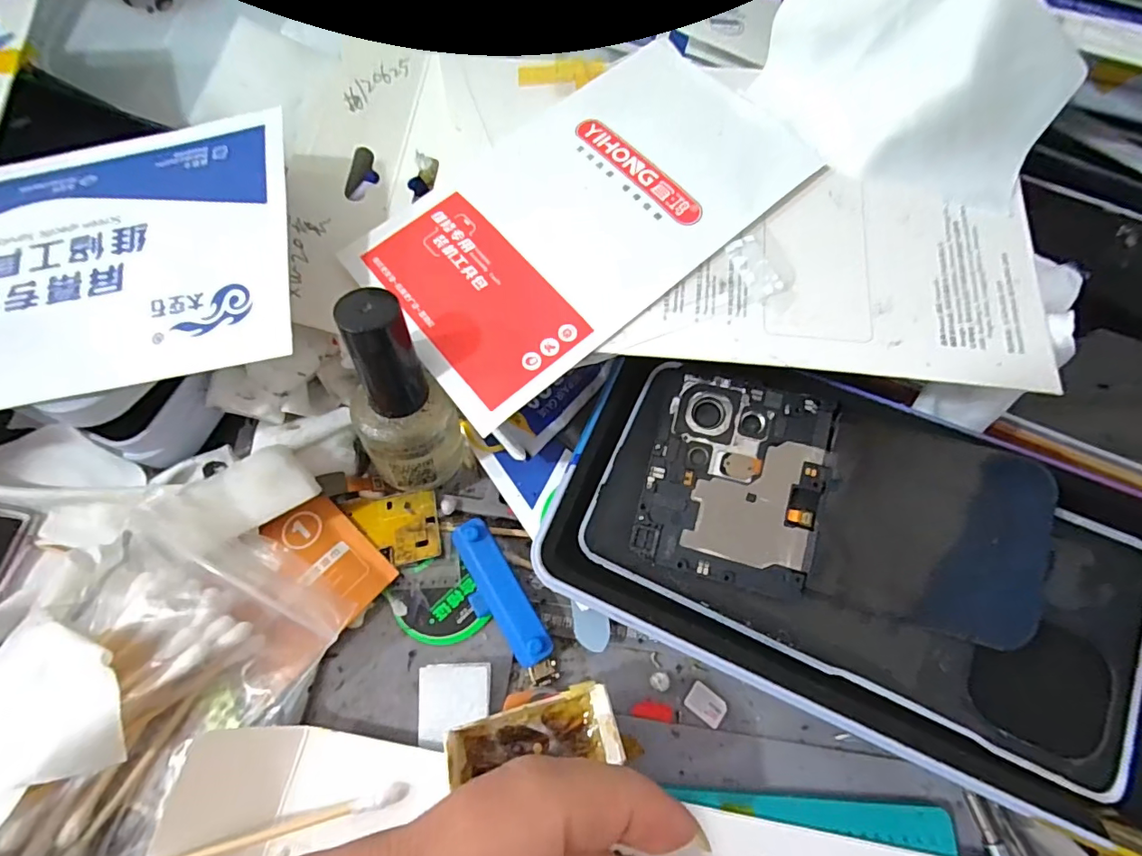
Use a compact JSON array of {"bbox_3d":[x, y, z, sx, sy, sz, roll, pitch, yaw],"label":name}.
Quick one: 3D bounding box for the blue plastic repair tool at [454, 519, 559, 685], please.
[{"bbox_3d":[-0.023,0.058,0.170,0.016,0.014,0.056,-28,70,-14],"label":"blue plastic repair tool"}]

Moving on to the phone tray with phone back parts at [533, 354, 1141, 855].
[{"bbox_3d":[0.091,0.040,0.157,0.187,0.011,0.102,18,77,9],"label":"phone tray with phone back parts"}]

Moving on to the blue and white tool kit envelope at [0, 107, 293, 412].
[{"bbox_3d":[-0.153,-0.046,0.150,0.143,0.004,0.081,-9,77,4],"label":"blue and white tool kit envelope"}]

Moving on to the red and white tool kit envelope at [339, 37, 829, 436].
[{"bbox_3d":[0.003,-0.070,0.165,0.135,0.004,0.082,-39,74,-8],"label":"red and white tool kit envelope"}]

